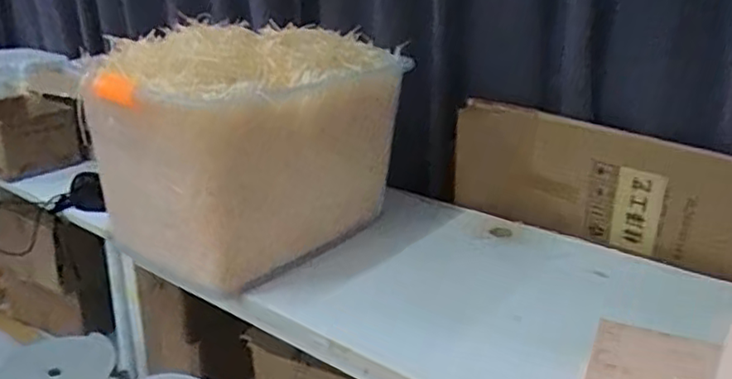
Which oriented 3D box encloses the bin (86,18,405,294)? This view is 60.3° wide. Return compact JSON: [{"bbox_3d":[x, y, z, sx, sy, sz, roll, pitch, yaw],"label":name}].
[{"bbox_3d":[-0.264,-0.113,1.459,0.479,0.457,0.618,12,23,27],"label":"bin"}]

